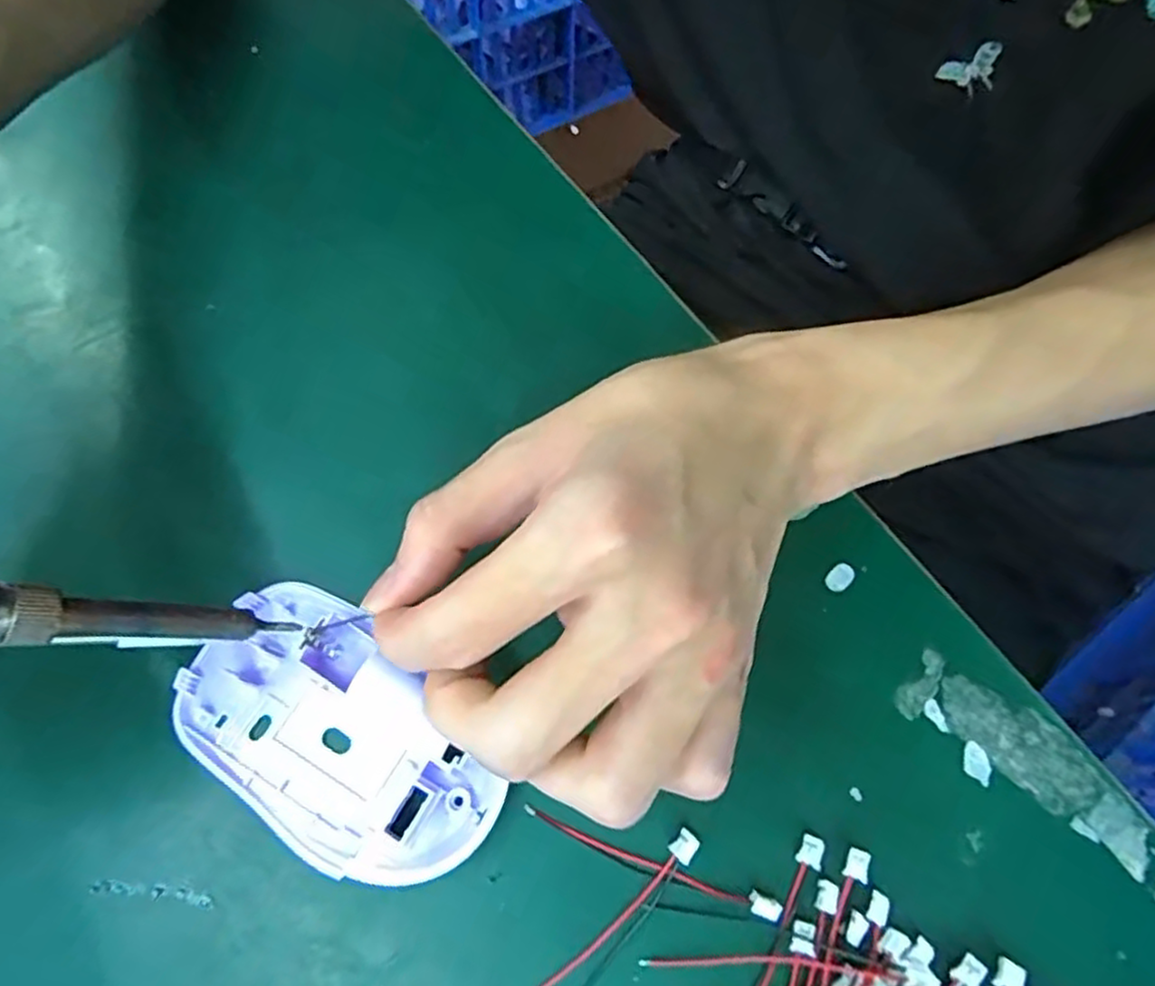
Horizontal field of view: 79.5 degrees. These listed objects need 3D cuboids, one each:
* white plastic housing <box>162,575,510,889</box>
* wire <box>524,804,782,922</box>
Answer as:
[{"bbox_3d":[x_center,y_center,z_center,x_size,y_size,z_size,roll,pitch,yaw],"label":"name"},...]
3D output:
[{"bbox_3d":[-0.067,0.066,0.190,0.095,0.015,0.053,36,70,15],"label":"white plastic housing"},{"bbox_3d":[0.019,0.099,0.186,0.071,0.005,0.005,18,67,8],"label":"wire"}]

